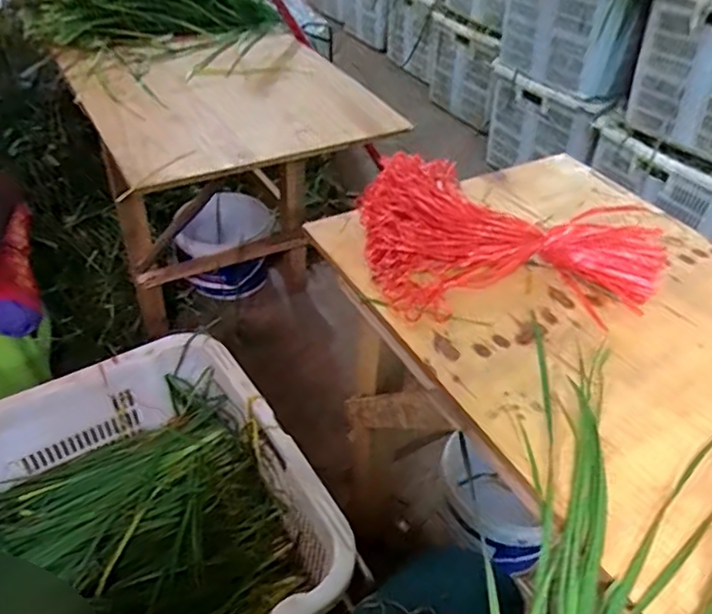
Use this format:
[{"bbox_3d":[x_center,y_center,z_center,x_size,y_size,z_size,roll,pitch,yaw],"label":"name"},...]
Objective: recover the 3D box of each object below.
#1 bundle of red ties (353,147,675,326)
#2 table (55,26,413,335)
[{"bbox_3d":[0.174,-0.094,0.670,0.330,0.071,0.229,0,43,-5],"label":"bundle of red ties"},{"bbox_3d":[-0.251,-0.201,1.205,0.463,0.561,0.649,-16,45,-22],"label":"table"}]

